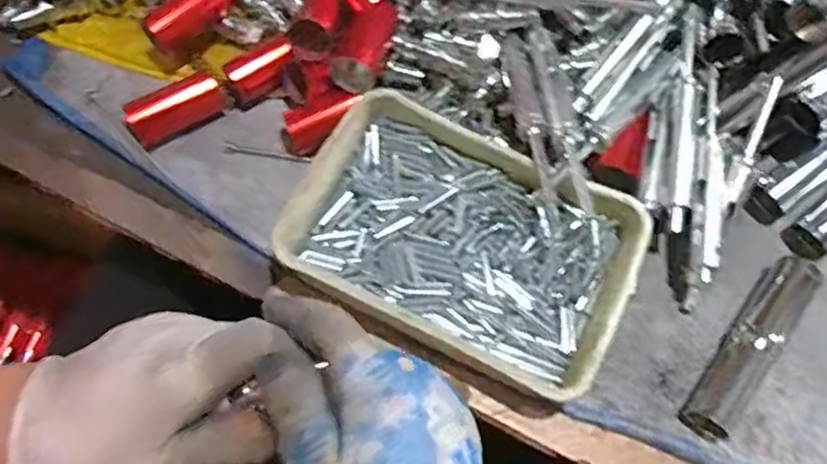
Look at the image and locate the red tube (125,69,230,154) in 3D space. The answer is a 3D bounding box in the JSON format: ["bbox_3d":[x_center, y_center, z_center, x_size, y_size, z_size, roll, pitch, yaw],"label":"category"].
[{"bbox_3d":[-0.161,-0.085,0.478,0.065,0.022,0.028,-32,73,-12],"label":"red tube"}]

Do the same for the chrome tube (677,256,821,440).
[{"bbox_3d":[0.210,0.069,0.433,0.028,0.023,0.129,37,73,12],"label":"chrome tube"}]

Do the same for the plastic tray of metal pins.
[{"bbox_3d":[0.030,0.005,0.438,0.204,0.033,0.137,26,71,9],"label":"plastic tray of metal pins"}]

